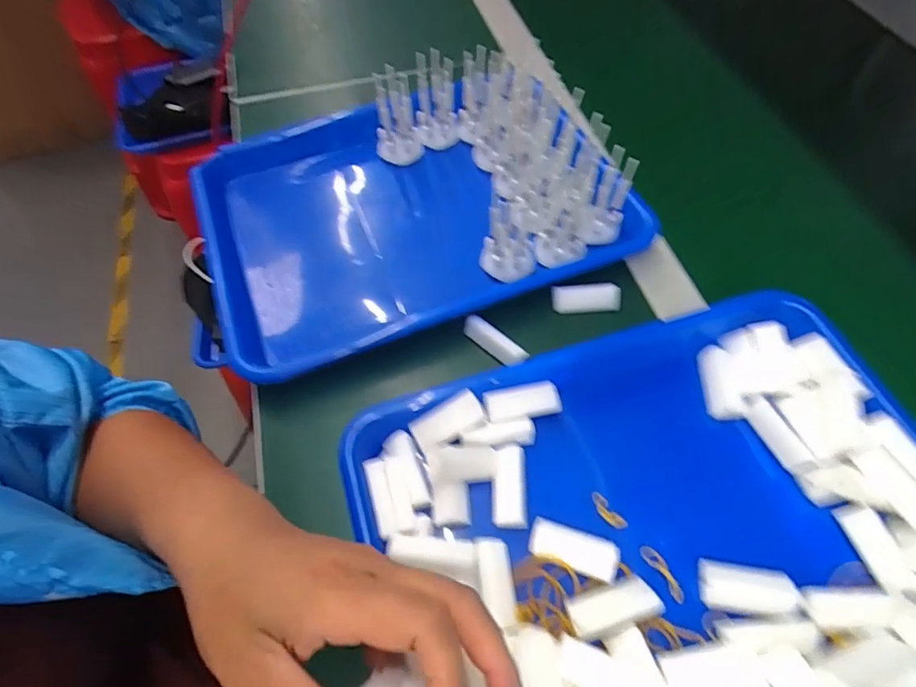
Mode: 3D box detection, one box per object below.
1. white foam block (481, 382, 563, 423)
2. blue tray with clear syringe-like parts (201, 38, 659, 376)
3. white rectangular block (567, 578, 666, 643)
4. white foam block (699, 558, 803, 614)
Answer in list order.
[{"bbox_3d":[0.041,0.038,0.327,0.048,0.008,0.021,-10,79,-5],"label":"white foam block"},{"bbox_3d":[-0.040,-0.111,0.420,0.330,0.086,0.240,-20,61,-10],"label":"blue tray with clear syringe-like parts"},{"bbox_3d":[0.082,0.141,0.270,0.047,0.009,0.022,-16,41,-6],"label":"white rectangular block"},{"bbox_3d":[0.157,0.133,0.276,0.047,0.010,0.023,7,60,6],"label":"white foam block"}]

